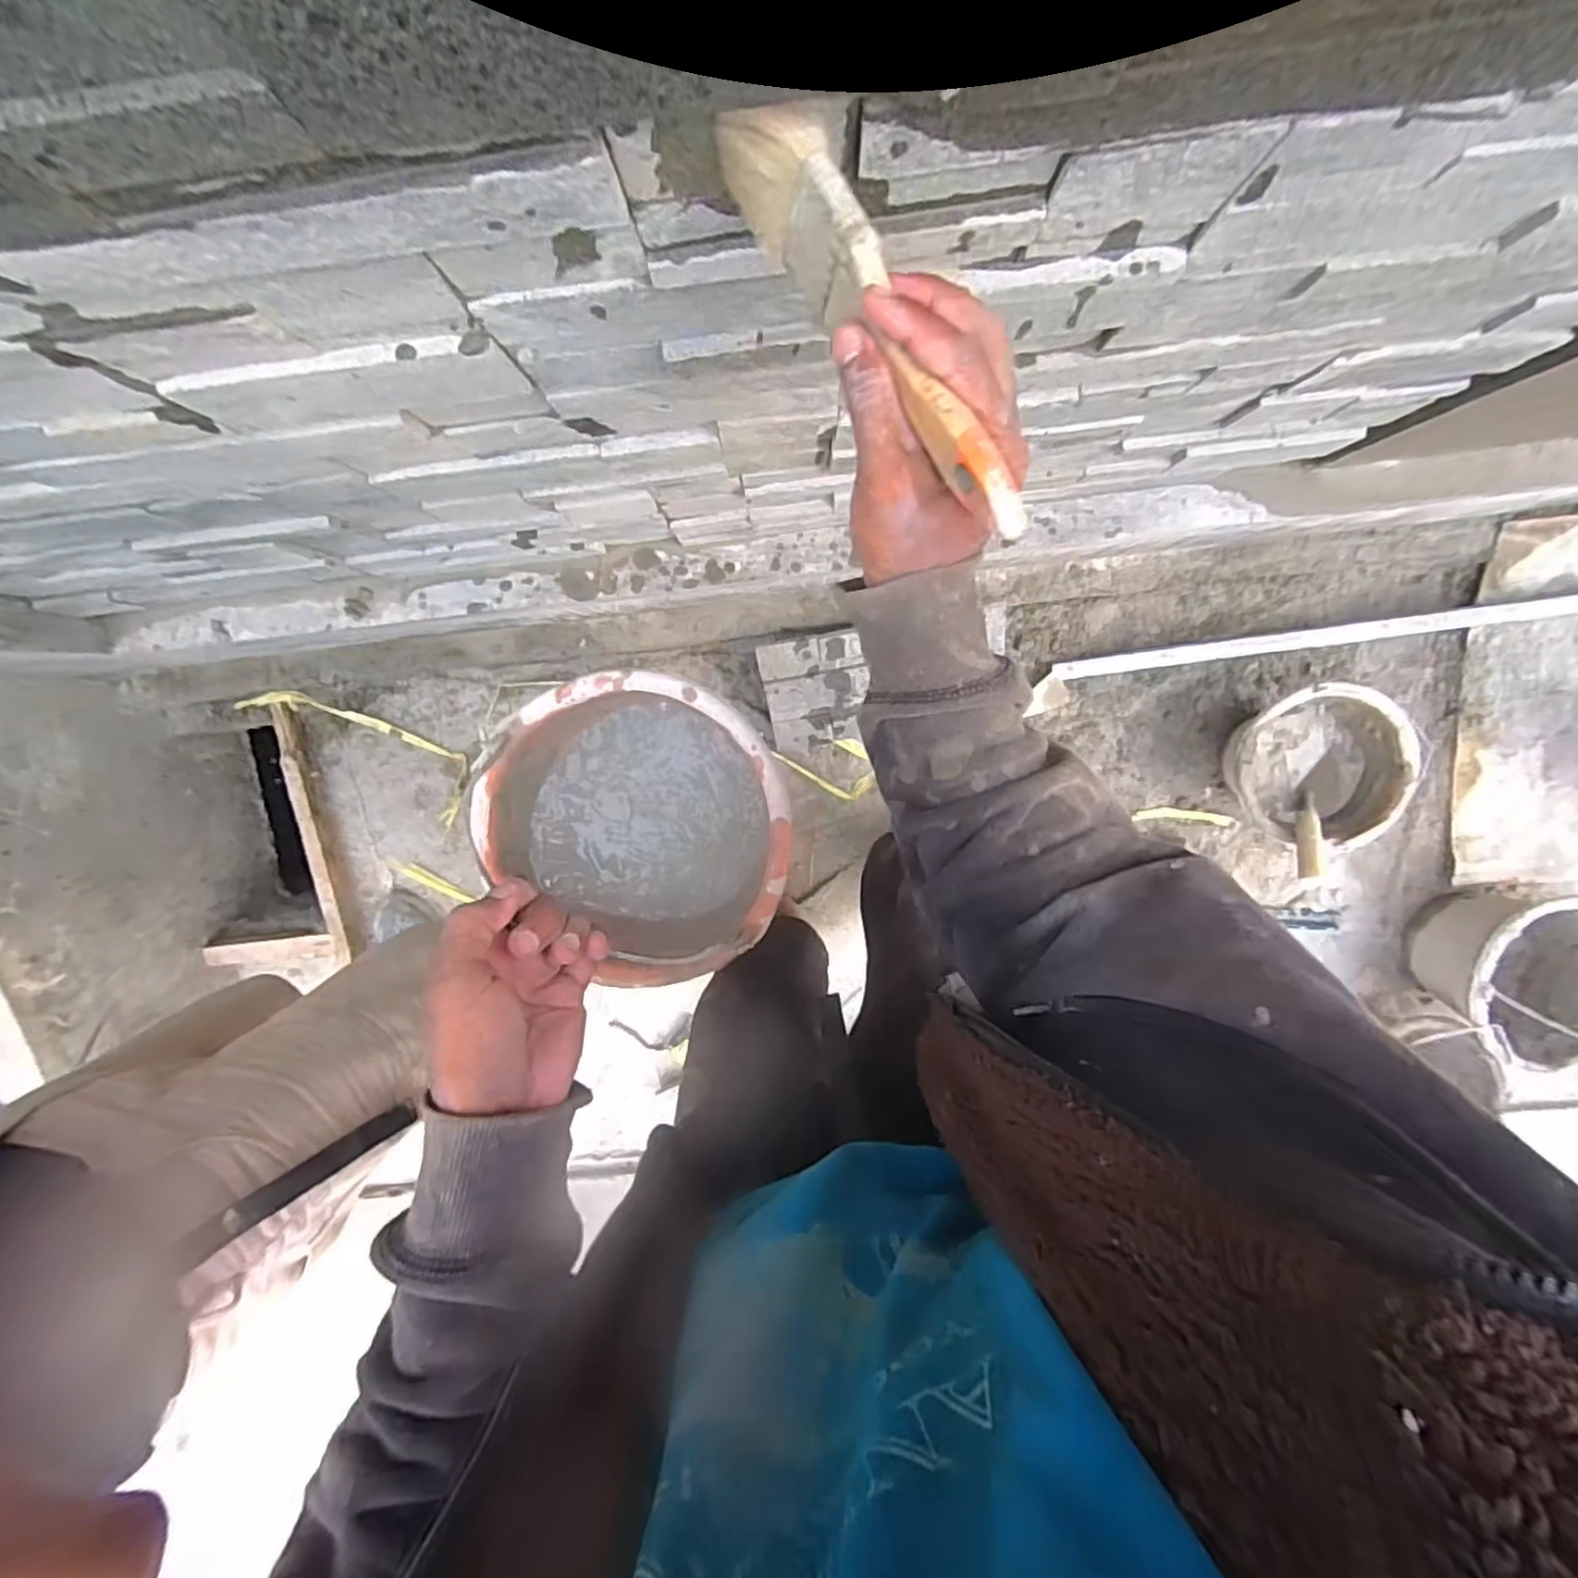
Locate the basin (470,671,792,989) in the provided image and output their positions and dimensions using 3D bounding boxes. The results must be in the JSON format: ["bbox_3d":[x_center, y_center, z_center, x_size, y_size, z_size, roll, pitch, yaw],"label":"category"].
[{"bbox_3d":[-0.110,0.024,0.541,0.221,0.092,0.213,0,98,1],"label":"basin"}]

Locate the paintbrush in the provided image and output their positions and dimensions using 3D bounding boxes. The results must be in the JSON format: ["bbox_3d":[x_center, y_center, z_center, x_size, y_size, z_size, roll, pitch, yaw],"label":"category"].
[{"bbox_3d":[0.039,-0.187,0.279,0.027,0.048,0.195,-34,87,6],"label":"paintbrush"}]

